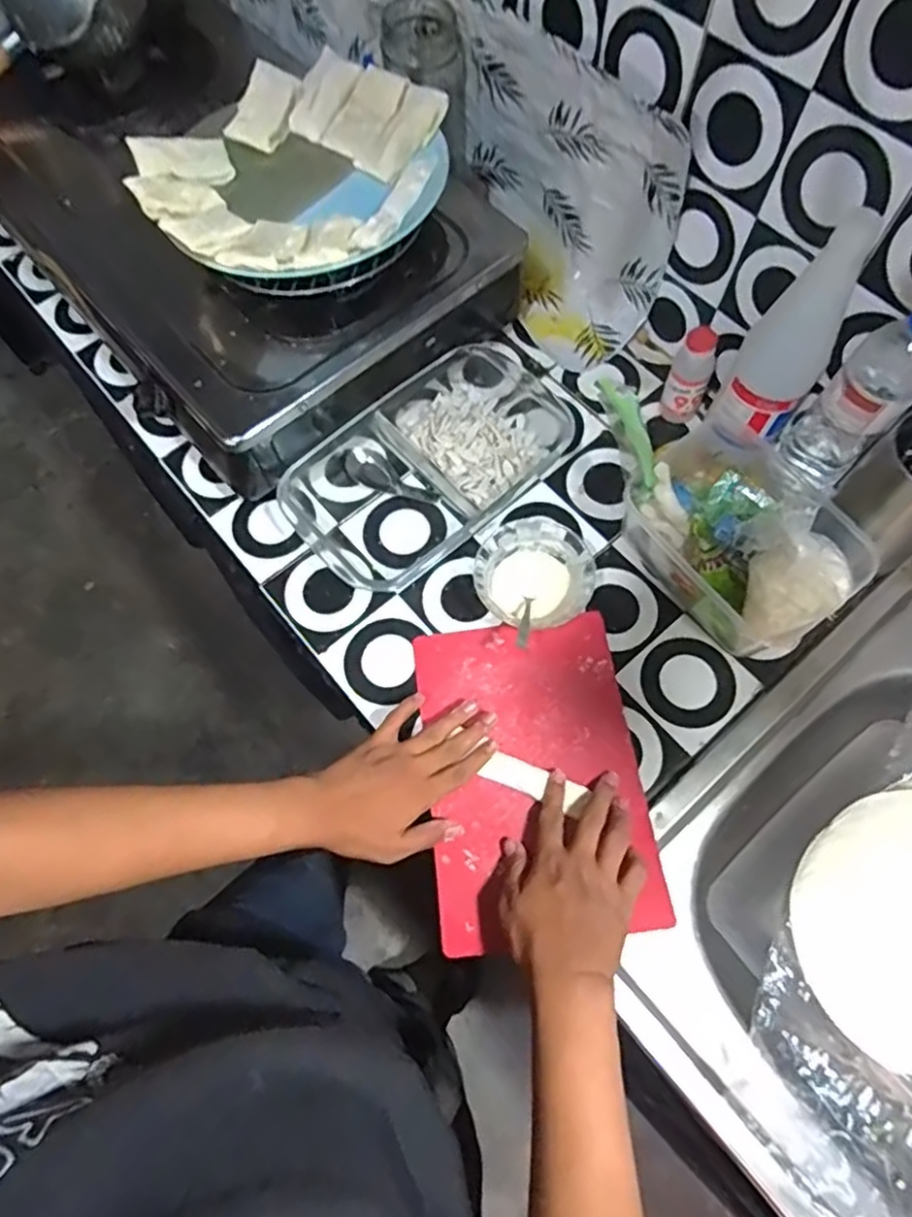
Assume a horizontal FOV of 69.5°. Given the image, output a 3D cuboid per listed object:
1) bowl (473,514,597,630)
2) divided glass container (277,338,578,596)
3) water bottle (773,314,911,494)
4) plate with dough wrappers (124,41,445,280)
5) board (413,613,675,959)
[{"bbox_3d":[0.076,-0.030,0.633,0.108,0.045,0.110,-1,68,2],"label":"bowl"},{"bbox_3d":[-0.016,-0.158,0.694,0.316,0.044,0.178,-41,73,-13],"label":"divided glass container"},{"bbox_3d":[0.349,-0.181,0.565,0.064,0.202,0.062,37,74,15],"label":"water bottle"},{"bbox_3d":[-0.149,-0.417,0.630,0.268,0.045,0.275,-1,68,2],"label":"plate with dough wrappers"},{"bbox_3d":[0.067,0.139,0.581,0.184,0.015,0.271,-8,64,1],"label":"board"}]

